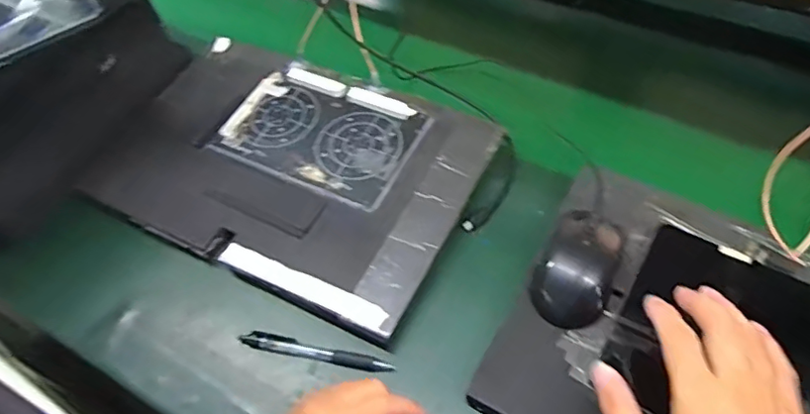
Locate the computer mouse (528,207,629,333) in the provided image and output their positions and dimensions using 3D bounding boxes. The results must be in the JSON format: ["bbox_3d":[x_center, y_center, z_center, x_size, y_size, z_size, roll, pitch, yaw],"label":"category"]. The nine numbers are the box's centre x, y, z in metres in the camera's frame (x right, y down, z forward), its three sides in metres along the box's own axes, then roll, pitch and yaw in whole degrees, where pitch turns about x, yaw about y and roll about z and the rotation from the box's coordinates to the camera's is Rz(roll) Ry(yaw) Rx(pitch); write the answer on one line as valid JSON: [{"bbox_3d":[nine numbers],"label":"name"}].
[{"bbox_3d":[0.151,0.053,0.480,0.061,0.035,0.102,27,63,19],"label":"computer mouse"}]

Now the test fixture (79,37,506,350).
[{"bbox_3d":[-0.124,-0.048,0.588,0.377,0.023,0.258,23,62,17],"label":"test fixture"}]

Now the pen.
[{"bbox_3d":[-0.080,0.128,0.490,0.138,0.012,0.016,9,59,7],"label":"pen"}]

